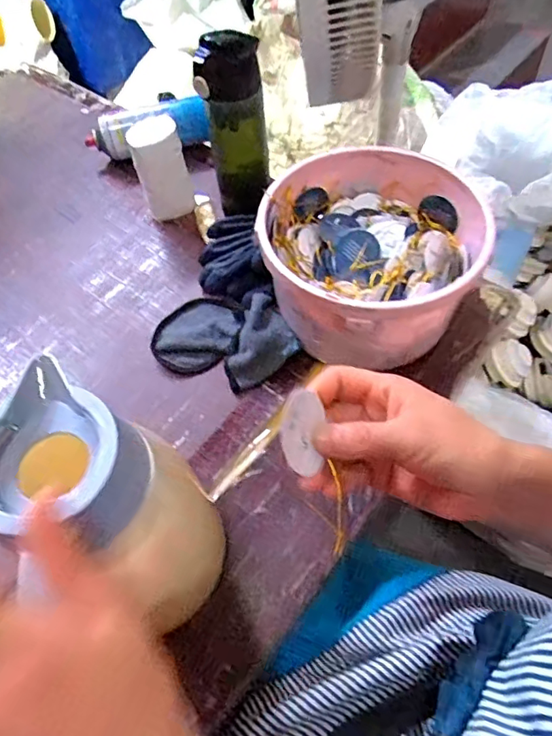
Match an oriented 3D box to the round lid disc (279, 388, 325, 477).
[{"bbox_3d":[0.016,0.037,0.304,0.007,0.041,0.042,-3,52,36],"label":"round lid disc"}]

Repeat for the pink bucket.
[{"bbox_3d":[0.097,-0.108,0.554,0.209,0.132,0.212,-2,57,3],"label":"pink bucket"}]

